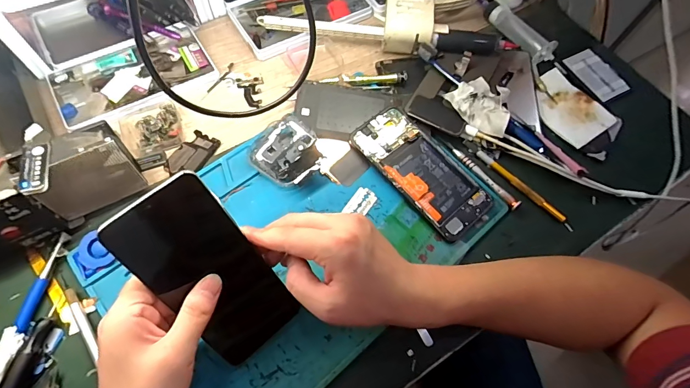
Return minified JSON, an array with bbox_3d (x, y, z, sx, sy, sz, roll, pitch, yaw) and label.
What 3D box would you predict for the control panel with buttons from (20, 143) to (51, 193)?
[{"bbox_3d":[-0.249,-0.021,0.303,0.018,0.006,0.046,-11,66,-9],"label":"control panel with buttons"}]

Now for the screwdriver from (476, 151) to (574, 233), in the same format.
[{"bbox_3d":[0.200,-0.006,0.419,0.008,0.014,0.128,-40,73,-20],"label":"screwdriver"}]

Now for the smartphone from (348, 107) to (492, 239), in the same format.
[{"bbox_3d":[0.083,-0.029,0.413,0.071,0.015,0.161,-38,72,-19],"label":"smartphone"}]

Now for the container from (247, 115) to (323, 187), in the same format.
[{"bbox_3d":[-0.062,-0.045,0.407,0.068,0.027,0.076,-38,72,-19],"label":"container"}]

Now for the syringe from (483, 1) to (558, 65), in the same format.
[{"bbox_3d":[0.238,-0.226,0.513,0.031,0.019,0.110,-25,68,-15],"label":"syringe"}]

